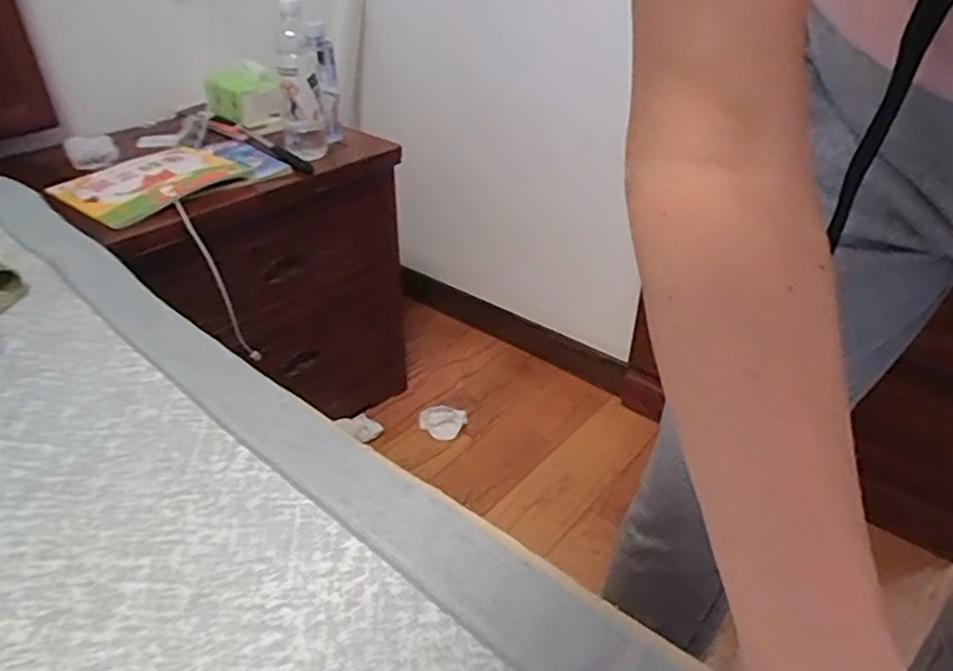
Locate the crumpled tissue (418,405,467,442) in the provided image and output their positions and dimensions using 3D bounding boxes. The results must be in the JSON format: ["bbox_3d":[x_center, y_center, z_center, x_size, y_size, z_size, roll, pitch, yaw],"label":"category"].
[{"bbox_3d":[-0.068,0.171,1.352,0.088,0.020,0.085,21,38,28],"label":"crumpled tissue"}]

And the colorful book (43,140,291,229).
[{"bbox_3d":[-0.459,-0.253,1.023,0.229,0.013,0.301,24,41,30],"label":"colorful book"}]

